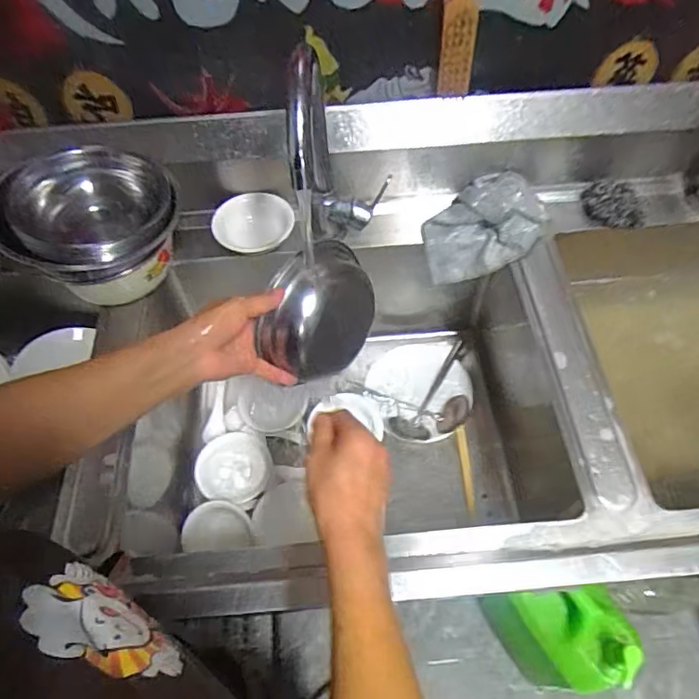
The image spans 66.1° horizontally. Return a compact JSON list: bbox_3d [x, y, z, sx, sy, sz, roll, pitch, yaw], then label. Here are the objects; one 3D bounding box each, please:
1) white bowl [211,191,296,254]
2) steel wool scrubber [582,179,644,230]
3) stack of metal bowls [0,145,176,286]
[{"bbox_3d":[-0.140,-0.178,0.769,0.111,0.037,0.095,-28,62,-15],"label":"white bowl"},{"bbox_3d":[0.384,-0.210,0.783,0.091,0.030,0.060,34,65,20],"label":"steel wool scrubber"},{"bbox_3d":[-0.324,-0.178,0.665,0.206,0.088,0.207,-13,60,-6],"label":"stack of metal bowls"}]

